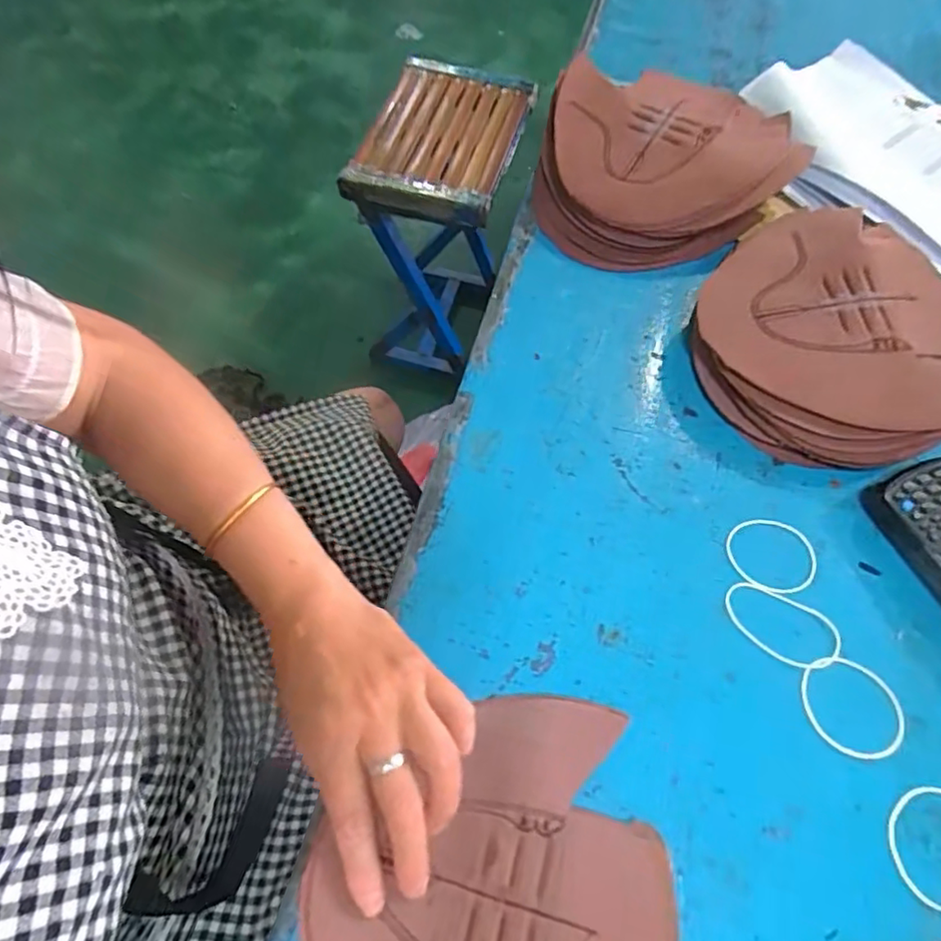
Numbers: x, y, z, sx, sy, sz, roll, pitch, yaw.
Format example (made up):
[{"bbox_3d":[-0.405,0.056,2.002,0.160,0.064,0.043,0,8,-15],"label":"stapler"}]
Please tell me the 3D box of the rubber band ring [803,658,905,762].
[{"bbox_3d":[0.216,0.133,0.339,0.057,0.004,0.052,1,63,-2],"label":"rubber band ring"}]

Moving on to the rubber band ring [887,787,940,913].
[{"bbox_3d":[0.244,0.195,0.309,0.056,0.004,0.056,1,63,-2],"label":"rubber band ring"}]

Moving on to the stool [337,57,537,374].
[{"bbox_3d":[-0.058,-0.446,1.180,0.241,0.478,0.328,15,63,5],"label":"stool"}]

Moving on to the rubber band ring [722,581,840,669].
[{"bbox_3d":[0.187,0.094,0.362,0.068,0.004,0.038,25,65,14],"label":"rubber band ring"}]

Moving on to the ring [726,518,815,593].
[{"bbox_3d":[0.192,0.054,0.382,0.056,0.004,0.048,4,62,0],"label":"ring"}]

